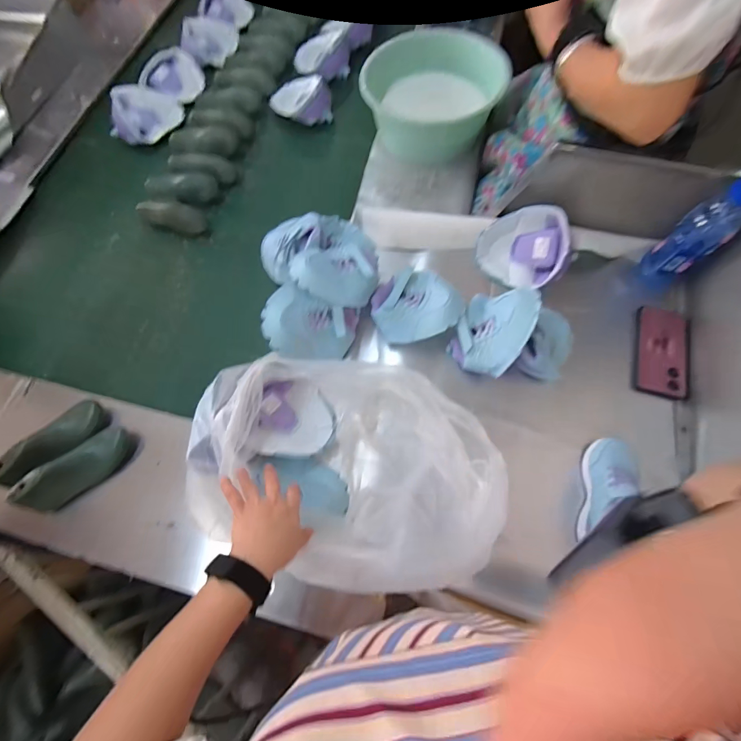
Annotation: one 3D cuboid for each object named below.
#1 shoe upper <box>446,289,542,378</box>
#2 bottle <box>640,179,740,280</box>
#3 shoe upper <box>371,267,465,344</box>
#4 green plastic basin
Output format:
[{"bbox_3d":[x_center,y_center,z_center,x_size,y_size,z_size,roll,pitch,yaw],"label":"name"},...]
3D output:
[{"bbox_3d":[0.201,-0.068,0.615,0.104,0.113,0.133,26,72,11],"label":"shoe upper"},{"bbox_3d":[0.540,-0.222,0.613,0.056,0.190,0.069,-32,71,-10],"label":"bottle"},{"bbox_3d":[0.084,-0.111,0.679,0.143,0.050,0.143,-29,71,15],"label":"shoe upper"},{"bbox_3d":[0.134,-0.621,0.830,0.257,0.142,0.257,-1,69,2],"label":"green plastic basin"}]

